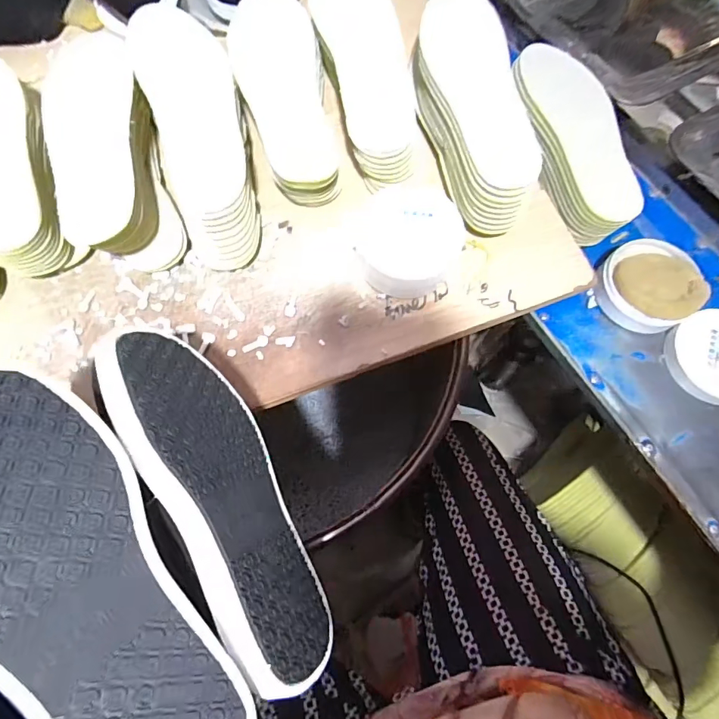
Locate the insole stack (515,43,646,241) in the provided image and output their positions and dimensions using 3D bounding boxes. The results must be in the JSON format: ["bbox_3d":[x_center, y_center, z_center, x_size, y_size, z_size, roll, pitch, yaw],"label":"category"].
[{"bbox_3d":[0.250,-0.265,0.518,0.090,0.046,0.267,-6,70,-4],"label":"insole stack"}]

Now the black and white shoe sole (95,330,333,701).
[{"bbox_3d":[-0.096,0.089,0.290,0.032,0.096,0.246,-36,79,25],"label":"black and white shoe sole"}]

